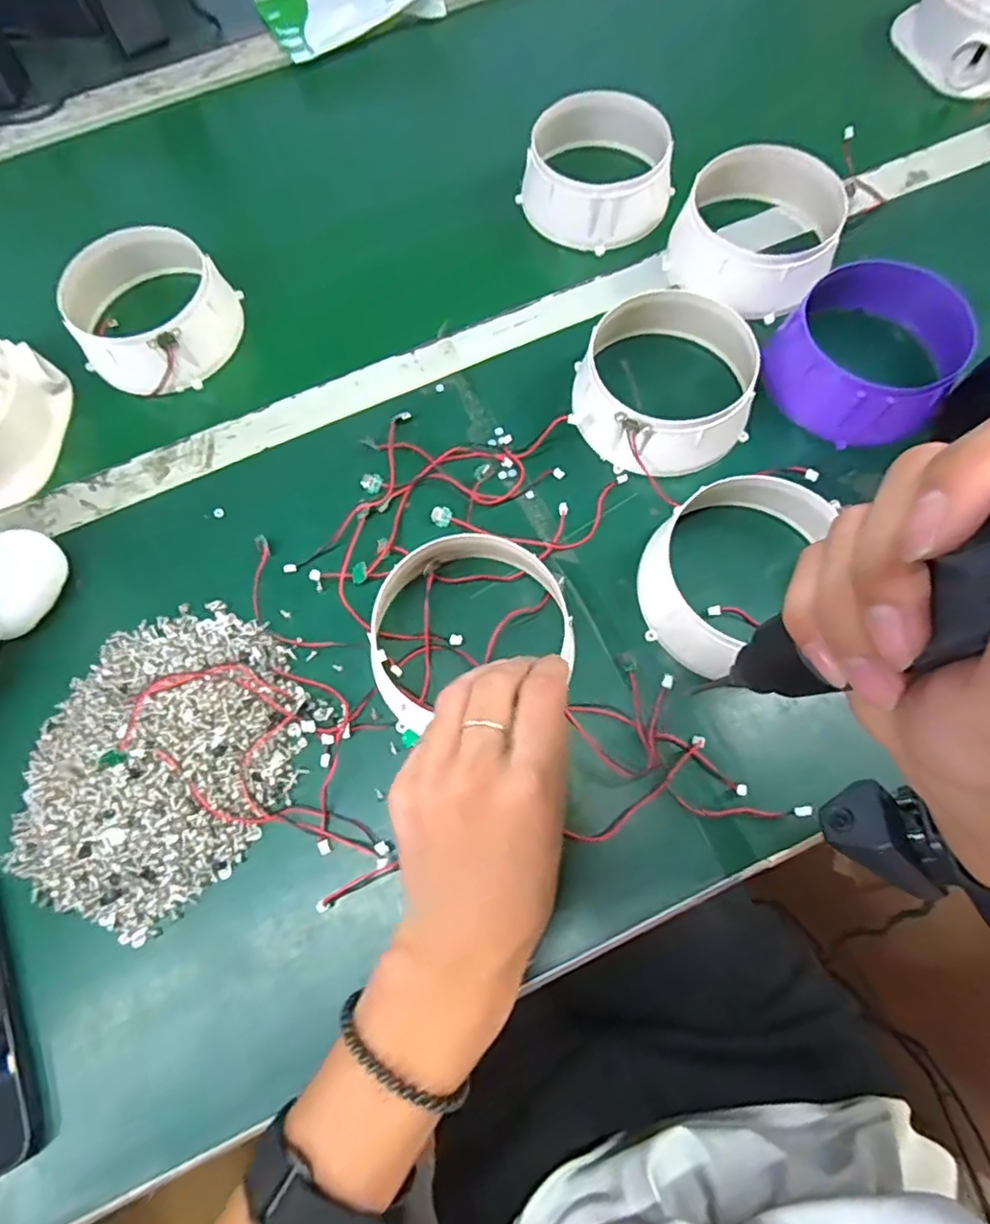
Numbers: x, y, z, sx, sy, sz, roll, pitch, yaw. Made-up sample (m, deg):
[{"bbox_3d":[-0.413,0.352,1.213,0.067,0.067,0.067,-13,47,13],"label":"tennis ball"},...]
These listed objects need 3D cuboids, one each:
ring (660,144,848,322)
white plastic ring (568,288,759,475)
[{"bbox_3d":[0.208,-0.303,0.495,0.119,0.050,0.115,-1,71,3],"label":"ring"},{"bbox_3d":[0.124,-0.164,0.449,0.122,0.050,0.127,-1,71,3],"label":"white plastic ring"}]

